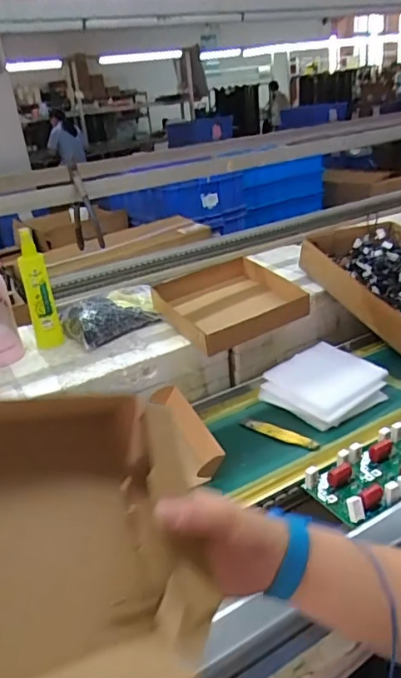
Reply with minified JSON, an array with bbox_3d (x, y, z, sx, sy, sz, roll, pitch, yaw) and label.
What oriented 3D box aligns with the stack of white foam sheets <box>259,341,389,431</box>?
[{"bbox_3d":[0.184,0.068,0.777,0.160,0.042,0.136,-22,30,-29],"label":"stack of white foam sheets"}]

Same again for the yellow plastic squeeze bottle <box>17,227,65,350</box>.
[{"bbox_3d":[-0.277,-0.081,0.898,0.045,0.212,0.031,-12,26,-11],"label":"yellow plastic squeeze bottle"}]

